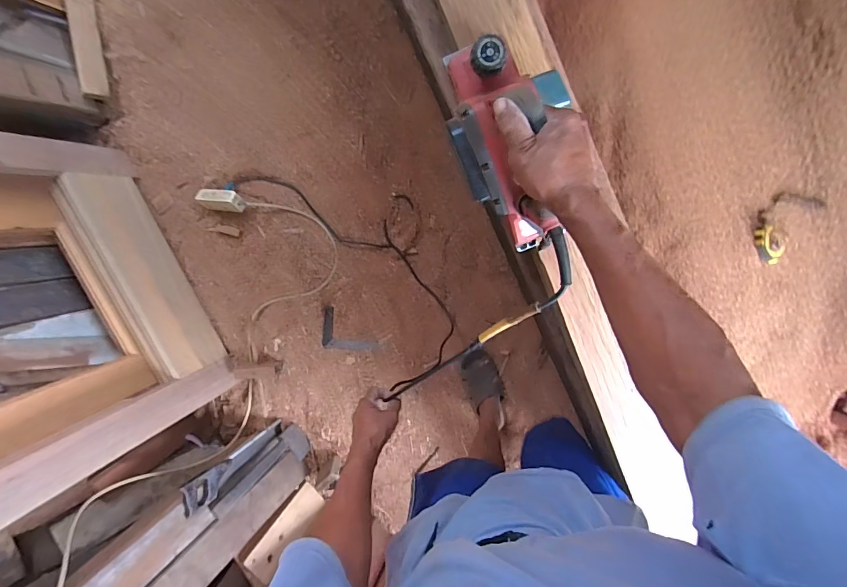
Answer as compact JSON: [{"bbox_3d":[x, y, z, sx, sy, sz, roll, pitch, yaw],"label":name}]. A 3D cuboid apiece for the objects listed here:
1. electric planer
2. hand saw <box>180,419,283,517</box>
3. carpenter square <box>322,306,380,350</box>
[{"bbox_3d":[0.122,-0.161,0.478,0.133,0.147,0.298,-20,100,4],"label":"electric planer"},{"bbox_3d":[-0.556,0.502,1.185,0.031,0.337,0.078,-30,96,39],"label":"hand saw"},{"bbox_3d":[-0.233,0.119,1.280,0.183,0.005,0.134,6,97,1],"label":"carpenter square"}]

